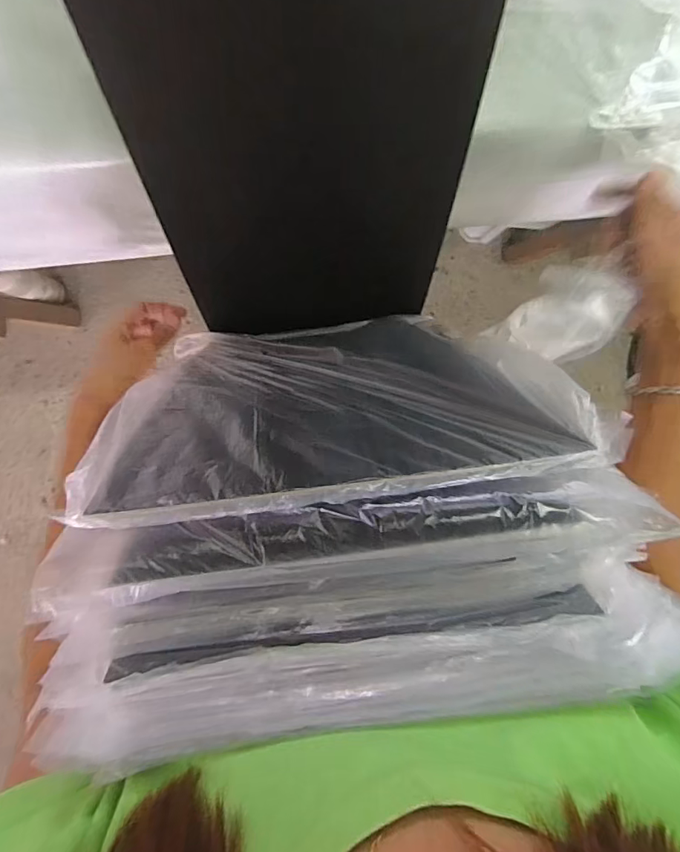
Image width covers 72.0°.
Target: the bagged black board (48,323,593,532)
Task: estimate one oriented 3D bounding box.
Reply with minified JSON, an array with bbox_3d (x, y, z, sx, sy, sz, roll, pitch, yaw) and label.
[{"bbox_3d":[-0.012,-0.038,0.349,0.264,0.288,0.020,-7,117,-3],"label":"bagged black board"}]

